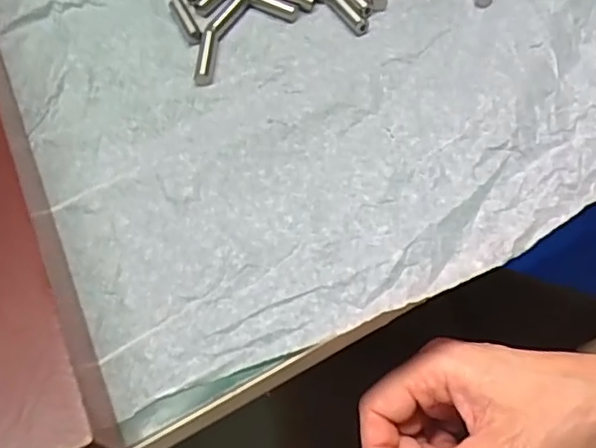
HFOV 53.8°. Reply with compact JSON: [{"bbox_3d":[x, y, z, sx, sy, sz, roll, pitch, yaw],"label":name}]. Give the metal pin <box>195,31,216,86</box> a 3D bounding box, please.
[{"bbox_3d":[-0.043,-0.078,0.272,0.008,0.006,0.028,1,60,0],"label":"metal pin"}]

